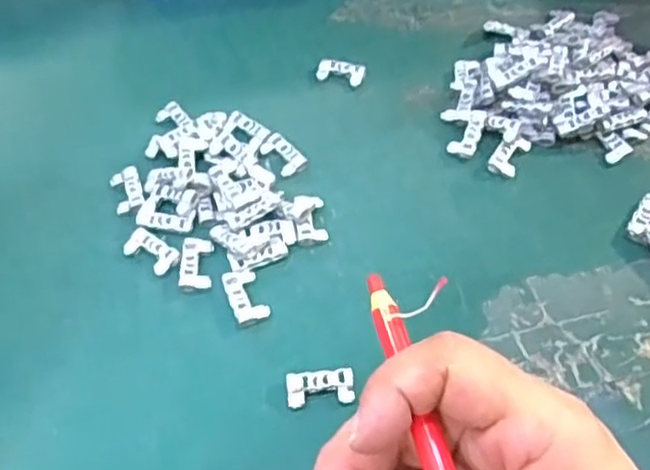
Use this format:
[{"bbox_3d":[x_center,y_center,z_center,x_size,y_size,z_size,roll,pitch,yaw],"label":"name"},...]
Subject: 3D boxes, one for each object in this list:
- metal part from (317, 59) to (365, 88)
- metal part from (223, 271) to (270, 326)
[{"bbox_3d":[0.010,-0.105,0.444,0.031,0.008,0.015,13,56,10],"label":"metal part"},{"bbox_3d":[-0.040,0.030,0.344,0.017,0.004,0.030,-19,56,-12],"label":"metal part"}]

